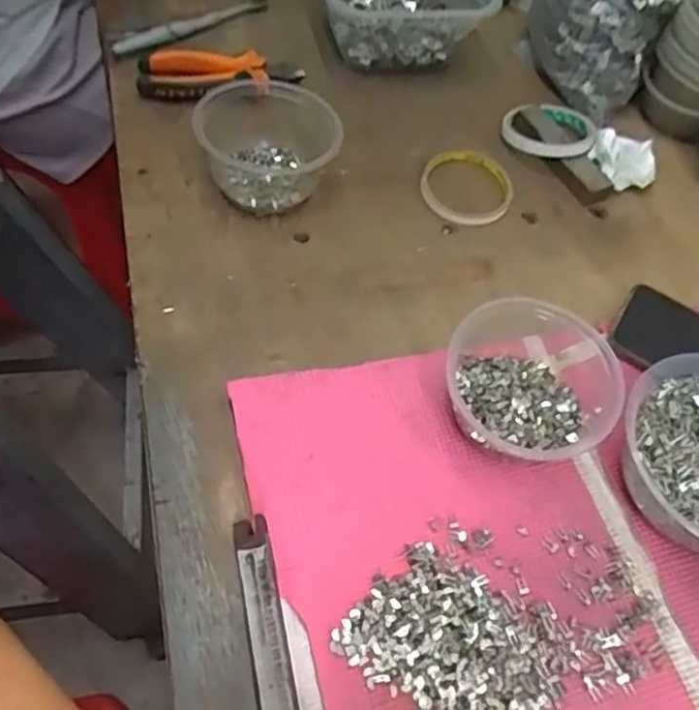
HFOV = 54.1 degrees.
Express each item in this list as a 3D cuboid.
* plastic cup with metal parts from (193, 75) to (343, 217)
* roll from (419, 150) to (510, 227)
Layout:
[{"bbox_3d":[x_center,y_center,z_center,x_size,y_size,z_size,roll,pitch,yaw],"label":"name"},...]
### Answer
[{"bbox_3d":[-0.068,-0.181,0.573,0.108,0.062,0.111,4,57,-6],"label":"plastic cup with metal parts"},{"bbox_3d":[0.105,-0.152,0.613,0.082,0.009,0.085,1,58,-1],"label":"roll"}]

